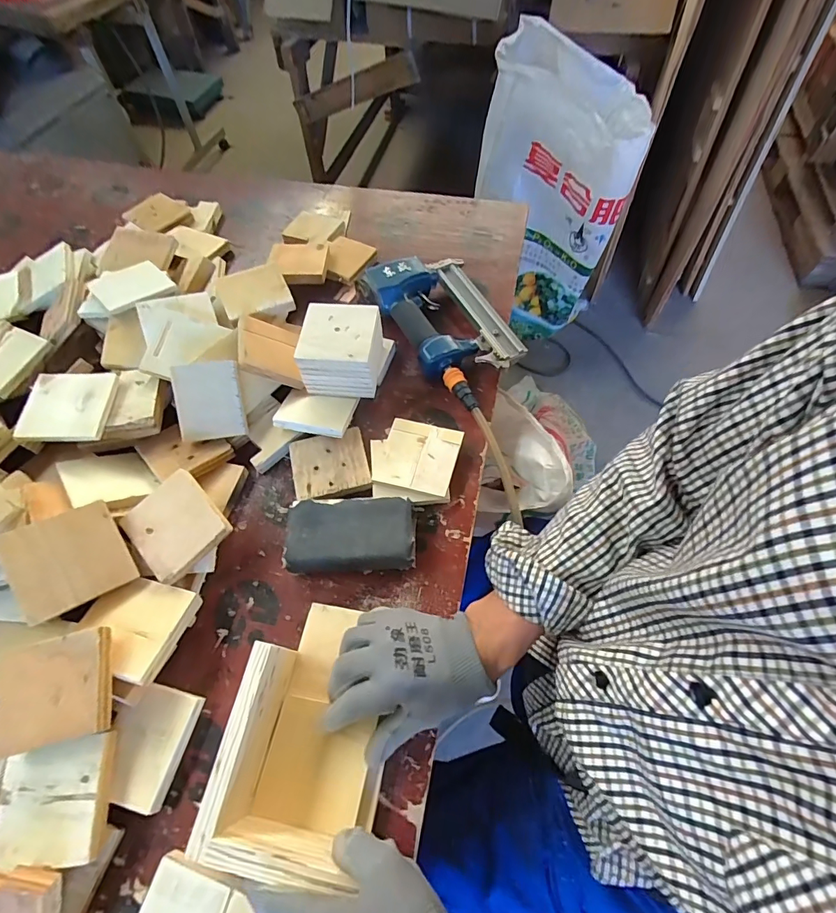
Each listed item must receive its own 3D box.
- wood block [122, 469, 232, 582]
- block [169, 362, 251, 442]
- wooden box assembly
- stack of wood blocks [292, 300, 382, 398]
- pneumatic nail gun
[{"bbox_3d":[-0.254,0.071,0.460,0.085,0.009,0.091,-42,76,-10],"label":"wood block"},{"bbox_3d":[-0.250,-0.067,0.526,0.073,0.015,0.089,-8,103,-11],"label":"block"},{"bbox_3d":[-0.094,0.220,0.374,0.105,0.079,0.183,7,62,6],"label":"wooden box assembly"},{"bbox_3d":[-0.096,-0.137,0.568,0.096,0.078,0.089,4,59,4],"label":"stack of wood blocks"},{"bbox_3d":[0.045,-0.189,0.615,0.154,0.049,0.254,-26,64,-12],"label":"pneumatic nail gun"}]

